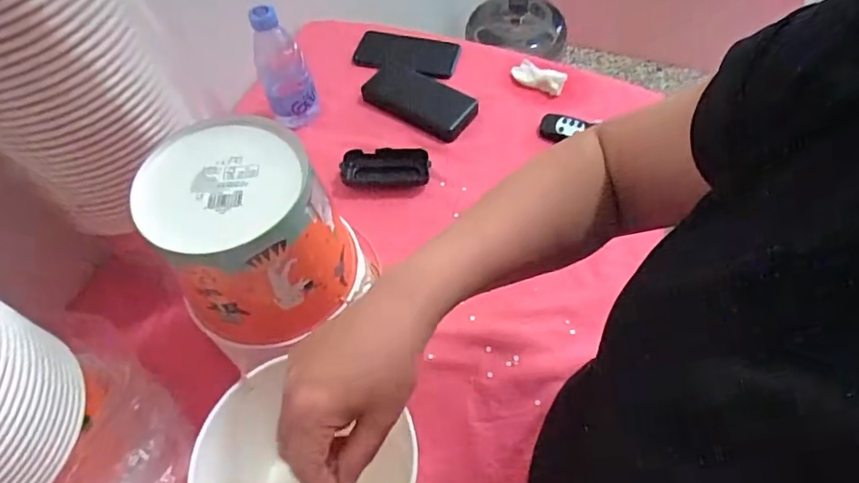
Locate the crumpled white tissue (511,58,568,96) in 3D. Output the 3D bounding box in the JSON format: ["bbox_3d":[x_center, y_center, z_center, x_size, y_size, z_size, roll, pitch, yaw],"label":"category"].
[{"bbox_3d":[0.157,-0.237,0.791,0.077,0.027,0.028,23,62,17],"label":"crumpled white tissue"}]

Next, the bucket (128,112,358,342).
[{"bbox_3d":[-0.152,-0.006,0.460,0.128,0.136,0.136,-2,58,3],"label":"bucket"}]

